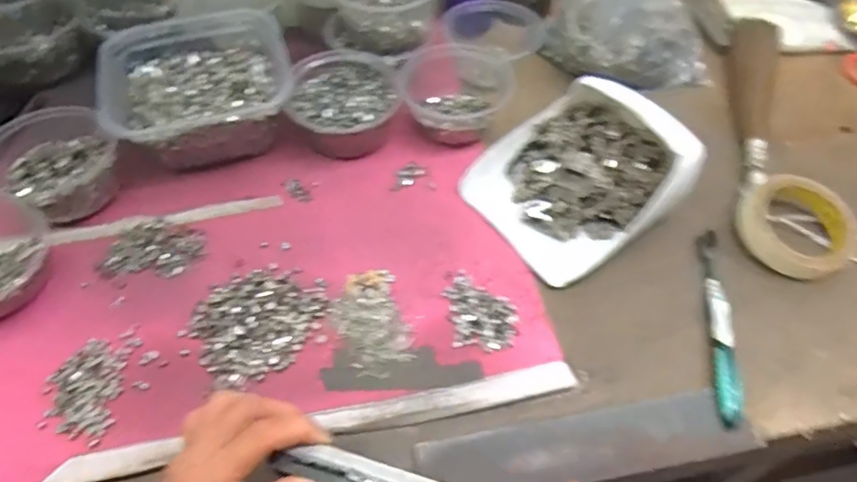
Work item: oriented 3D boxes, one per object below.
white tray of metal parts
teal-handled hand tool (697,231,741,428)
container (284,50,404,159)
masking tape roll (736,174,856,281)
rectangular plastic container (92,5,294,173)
[{"bbox_3d":[0.139,-0.067,0.526,0.172,0.071,0.157,-33,62,-21],"label":"white tray of metal parts"},{"bbox_3d":[0.239,0.063,0.473,0.017,0.019,0.173,10,58,5],"label":"teal-handled hand tool"},{"bbox_3d":[-0.083,-0.141,0.593,0.106,0.056,0.114,0,52,0],"label":"container"},{"bbox_3d":[0.332,-0.013,0.520,0.091,0.032,0.096,1,57,-1],"label":"masking tape roll"},{"bbox_3d":[-0.237,-0.167,0.598,0.175,0.065,0.189,-17,59,-12],"label":"rectangular plastic container"}]

